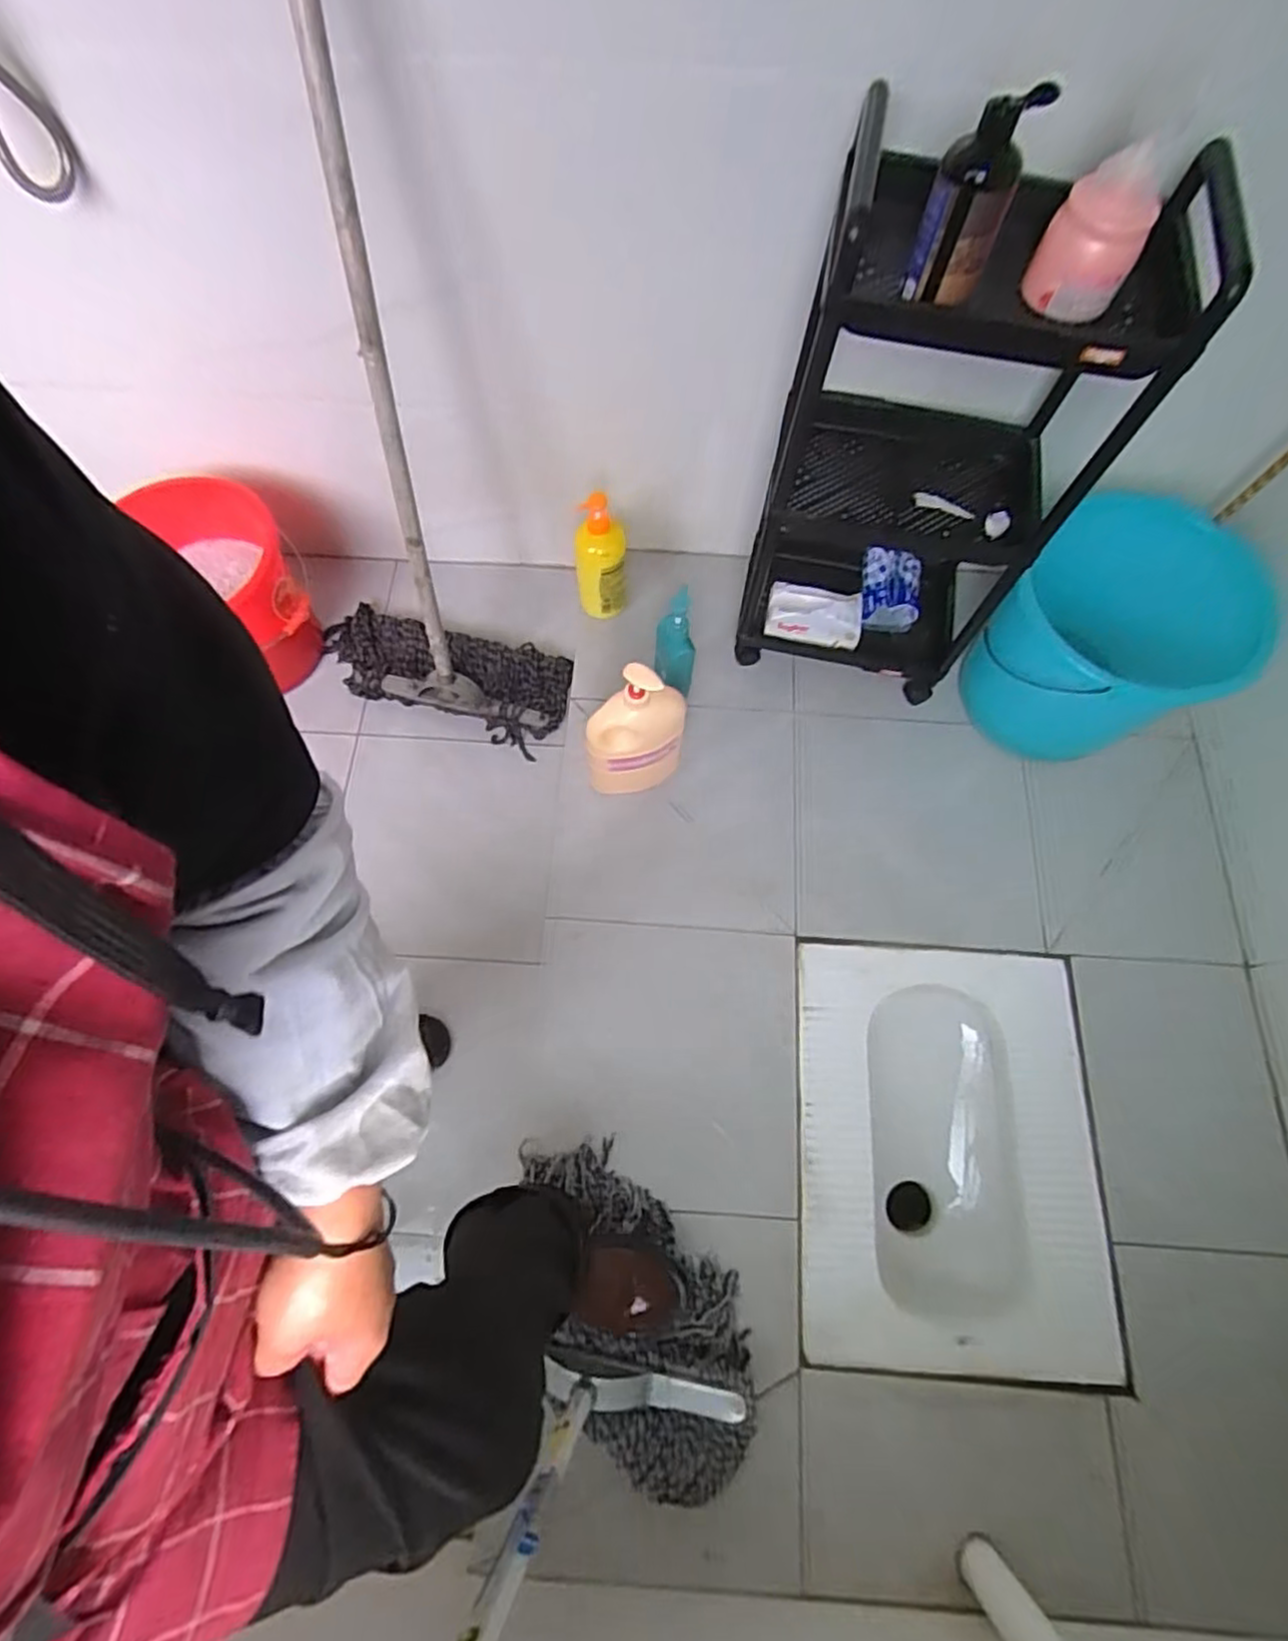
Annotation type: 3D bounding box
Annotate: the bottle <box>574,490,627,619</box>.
[{"bbox_3d":[-0.075,-0.446,1.209,0.084,0.203,0.079,-5,70,-2],"label":"bottle"}]

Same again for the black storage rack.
[{"bbox_3d":[0.376,-0.488,0.941,0.372,0.694,0.262,13,70,4],"label":"black storage rack"}]

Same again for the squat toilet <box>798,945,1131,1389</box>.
[{"bbox_3d":[0.438,0.485,1.070,0.421,0.155,0.546,4,70,1],"label":"squat toilet"}]

